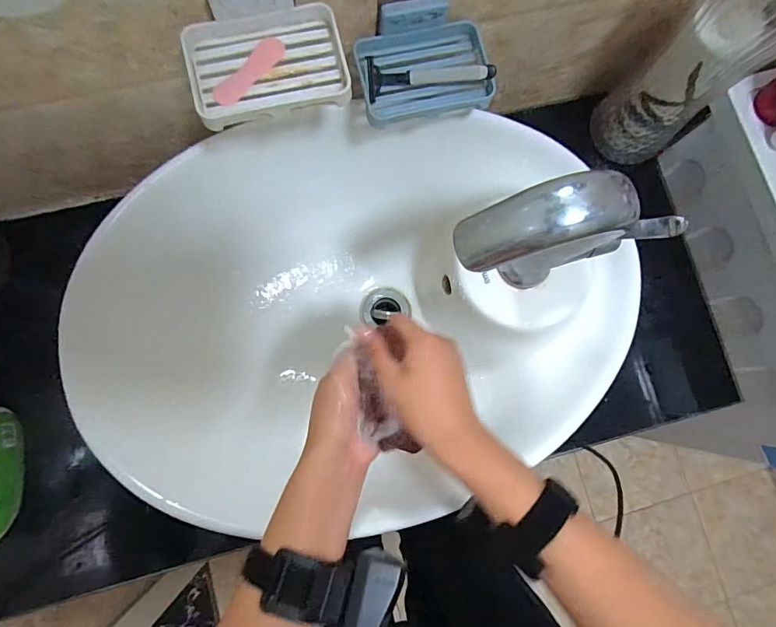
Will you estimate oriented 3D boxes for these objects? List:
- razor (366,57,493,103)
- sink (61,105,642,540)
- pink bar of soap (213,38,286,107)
[{"bbox_3d":[0.041,-0.229,0.427,0.120,0.021,0.034,-6,114,-2],"label":"razor"},{"bbox_3d":[-0.028,-0.013,0.508,0.564,0.138,0.396,-18,83,-7],"label":"sink"},{"bbox_3d":[-0.118,-0.206,0.377,0.021,0.006,0.074,41,81,2],"label":"pink bar of soap"}]

